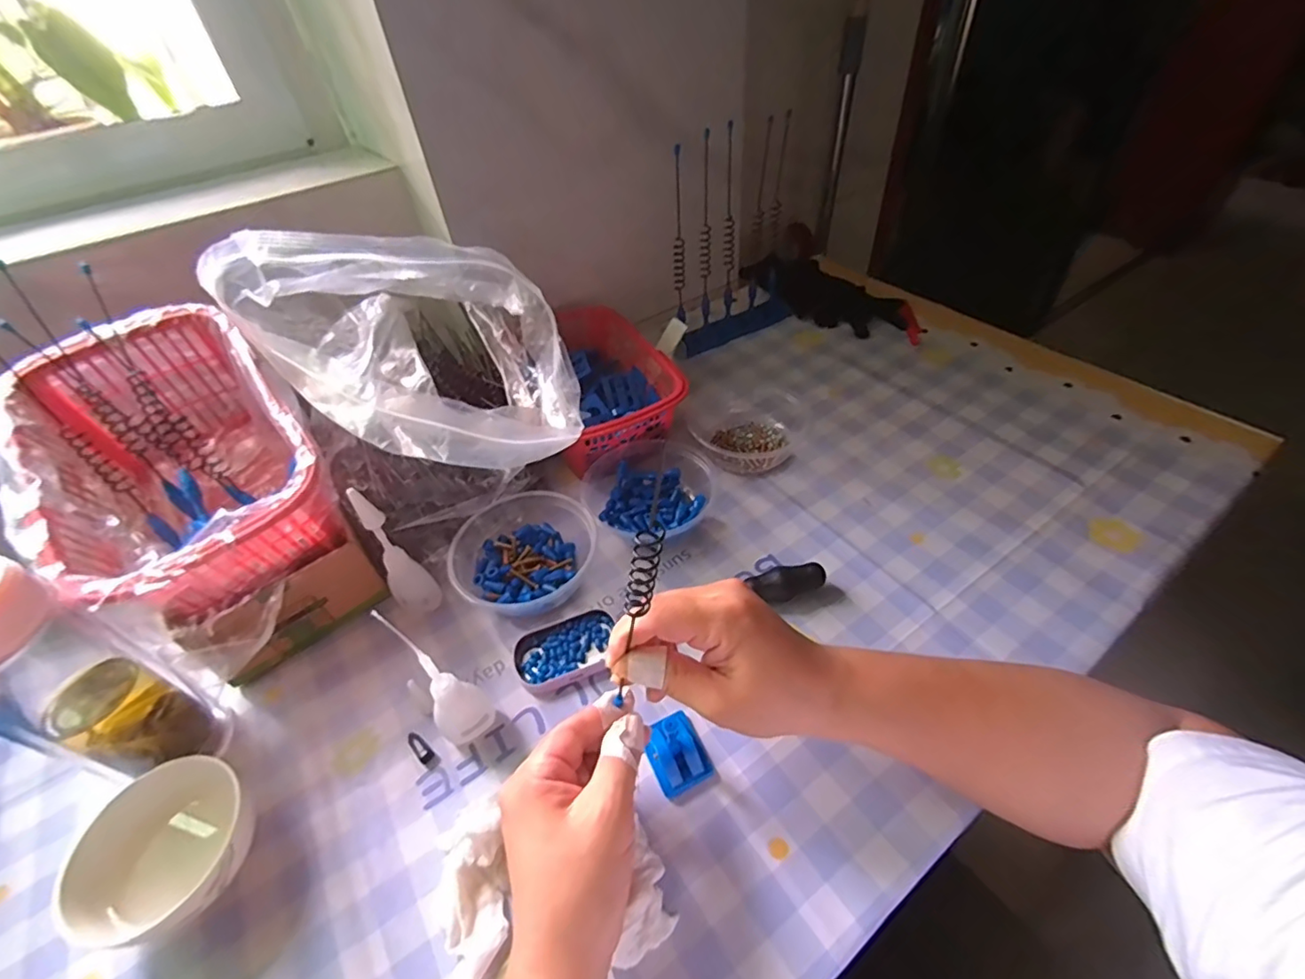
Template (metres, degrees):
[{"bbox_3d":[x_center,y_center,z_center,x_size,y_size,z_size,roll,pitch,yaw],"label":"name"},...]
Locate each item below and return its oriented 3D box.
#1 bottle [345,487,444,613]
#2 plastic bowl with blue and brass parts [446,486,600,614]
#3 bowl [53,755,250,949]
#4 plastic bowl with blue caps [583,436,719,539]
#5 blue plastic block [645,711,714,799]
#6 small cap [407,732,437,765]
[{"bbox_3d":[-0.192,0.052,0.417,0.030,0.124,0.029,-35,53,-26],"label":"bottle"},{"bbox_3d":[-0.111,0.048,0.459,0.108,0.045,0.111,-3,46,3],"label":"plastic bowl with blue and brass parts"},{"bbox_3d":[-0.277,0.208,0.322,0.100,0.047,0.084,15,49,19],"label":"bowl"},{"bbox_3d":[0.002,0.001,0.496,0.113,0.040,0.113,-3,46,3],"label":"plastic bowl with blue caps"},{"bbox_3d":[0.015,0.167,0.352,0.034,0.021,0.038,-23,48,-17],"label":"blue plastic block"},{"bbox_3d":[-0.158,0.175,0.379,0.025,0.009,0.009,33,58,30],"label":"small cap"}]

